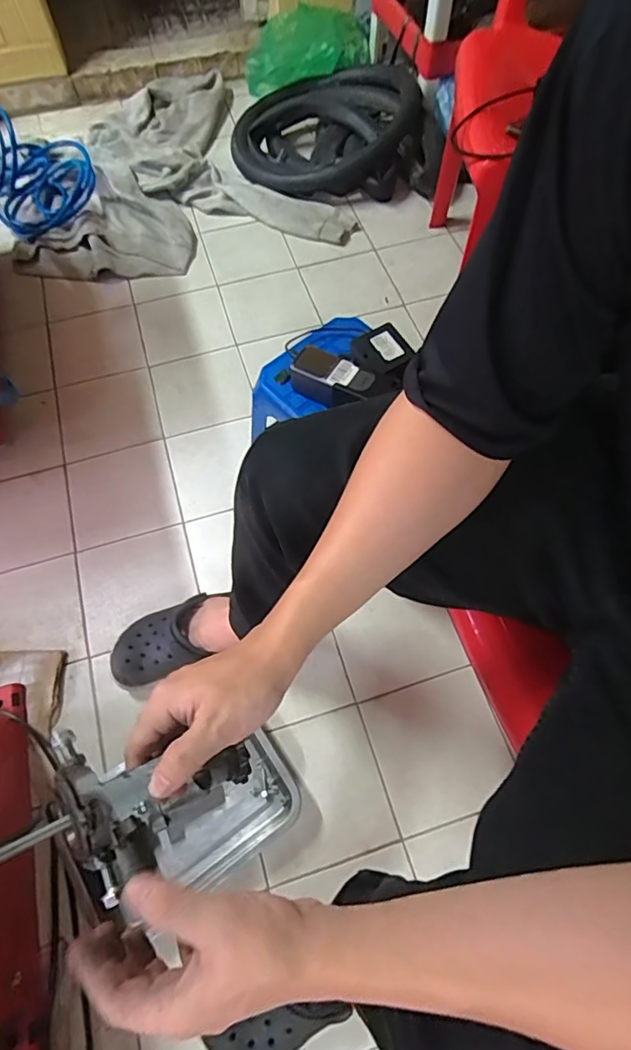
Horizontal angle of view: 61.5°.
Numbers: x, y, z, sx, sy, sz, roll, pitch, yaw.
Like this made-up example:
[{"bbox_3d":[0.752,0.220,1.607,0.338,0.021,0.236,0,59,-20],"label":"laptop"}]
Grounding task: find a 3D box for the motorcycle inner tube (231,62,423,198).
[{"bbox_3d":[0.018,-1.112,1.472,0.496,0.101,0.528,-2,64,0],"label":"motorcycle inner tube"}]

